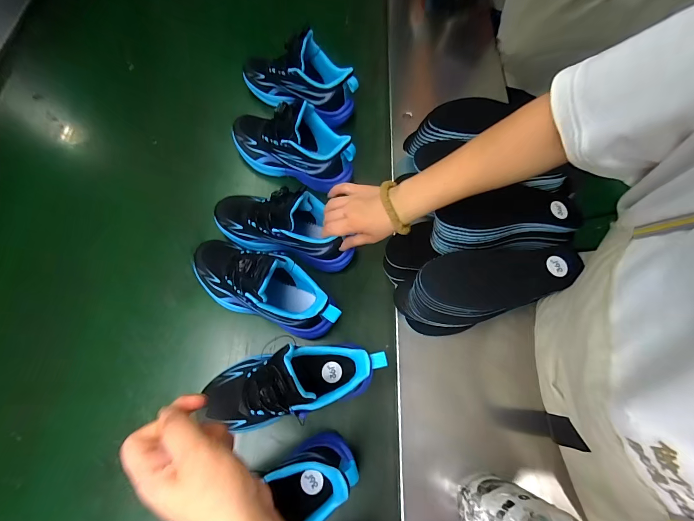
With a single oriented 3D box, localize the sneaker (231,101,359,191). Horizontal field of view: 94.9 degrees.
[{"bbox_3d":[-0.092,-0.200,0.525,0.219,0.119,0.075,21,68,3],"label":"sneaker"}]

